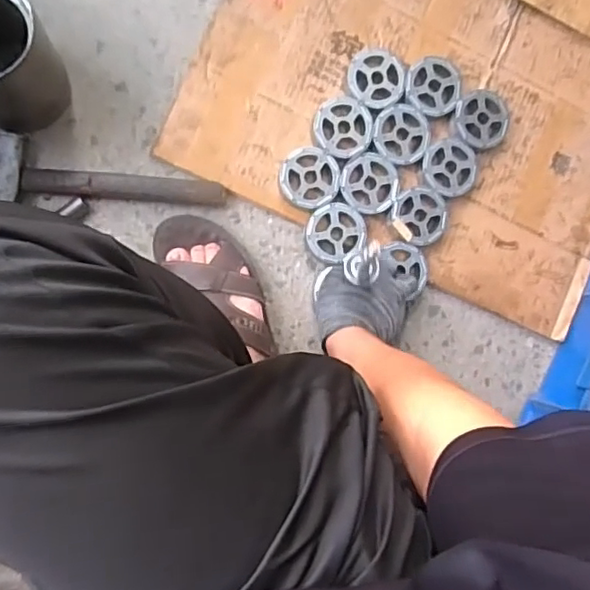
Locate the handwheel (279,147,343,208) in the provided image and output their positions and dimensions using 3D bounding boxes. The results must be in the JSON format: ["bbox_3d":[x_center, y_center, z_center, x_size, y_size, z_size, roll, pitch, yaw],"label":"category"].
[{"bbox_3d":[0.018,-0.149,0.767,0.077,0.025,0.078,-2,90,-10],"label":"handwheel"}]

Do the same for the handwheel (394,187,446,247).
[{"bbox_3d":[0.166,-0.104,0.785,0.068,0.021,0.074,0,90,-10],"label":"handwheel"}]

